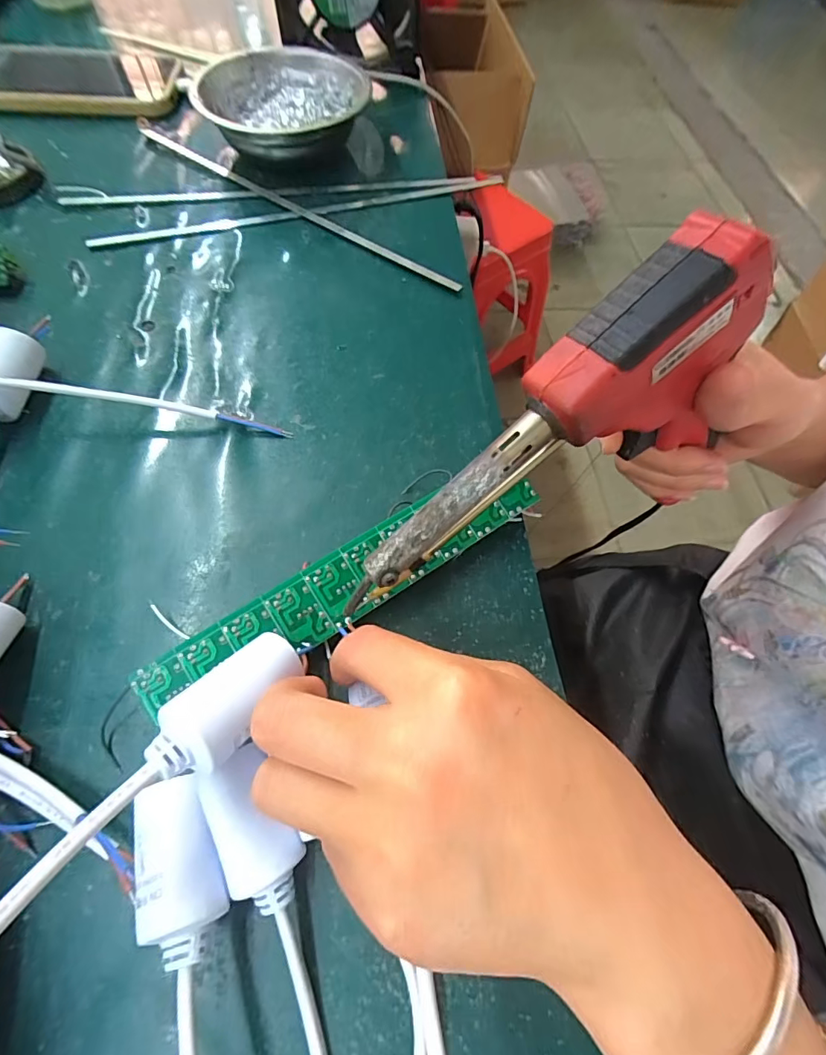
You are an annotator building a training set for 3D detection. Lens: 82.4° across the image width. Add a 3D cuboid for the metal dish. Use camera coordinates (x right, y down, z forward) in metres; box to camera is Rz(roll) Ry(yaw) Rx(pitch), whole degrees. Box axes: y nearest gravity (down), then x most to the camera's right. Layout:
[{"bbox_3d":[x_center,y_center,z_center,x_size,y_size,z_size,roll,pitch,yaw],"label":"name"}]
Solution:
[{"bbox_3d":[-0.100,-0.325,0.368,0.123,0.034,0.125,1,64,-2],"label":"metal dish"}]

